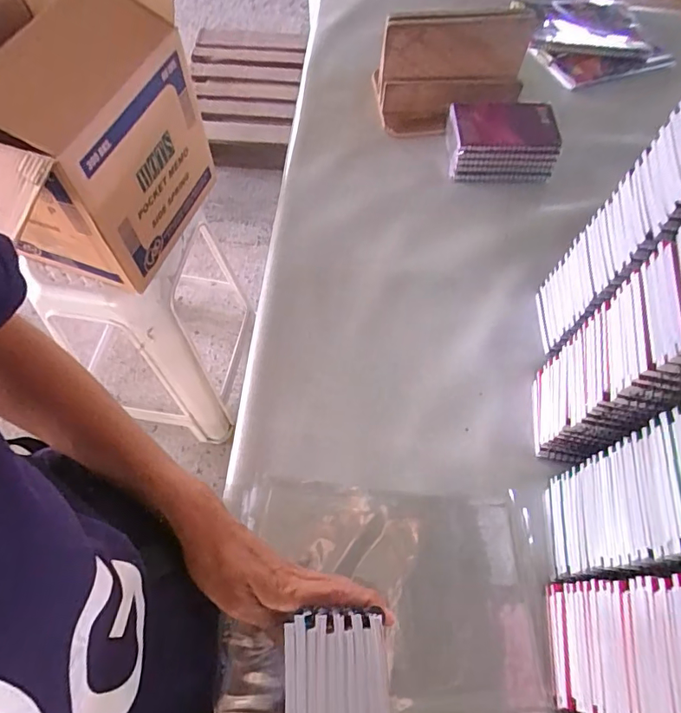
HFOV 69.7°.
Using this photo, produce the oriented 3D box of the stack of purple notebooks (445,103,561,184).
[{"bbox_3d":[0.209,-0.279,0.643,0.136,0.064,0.082,4,63,0],"label":"stack of purple notebooks"}]

